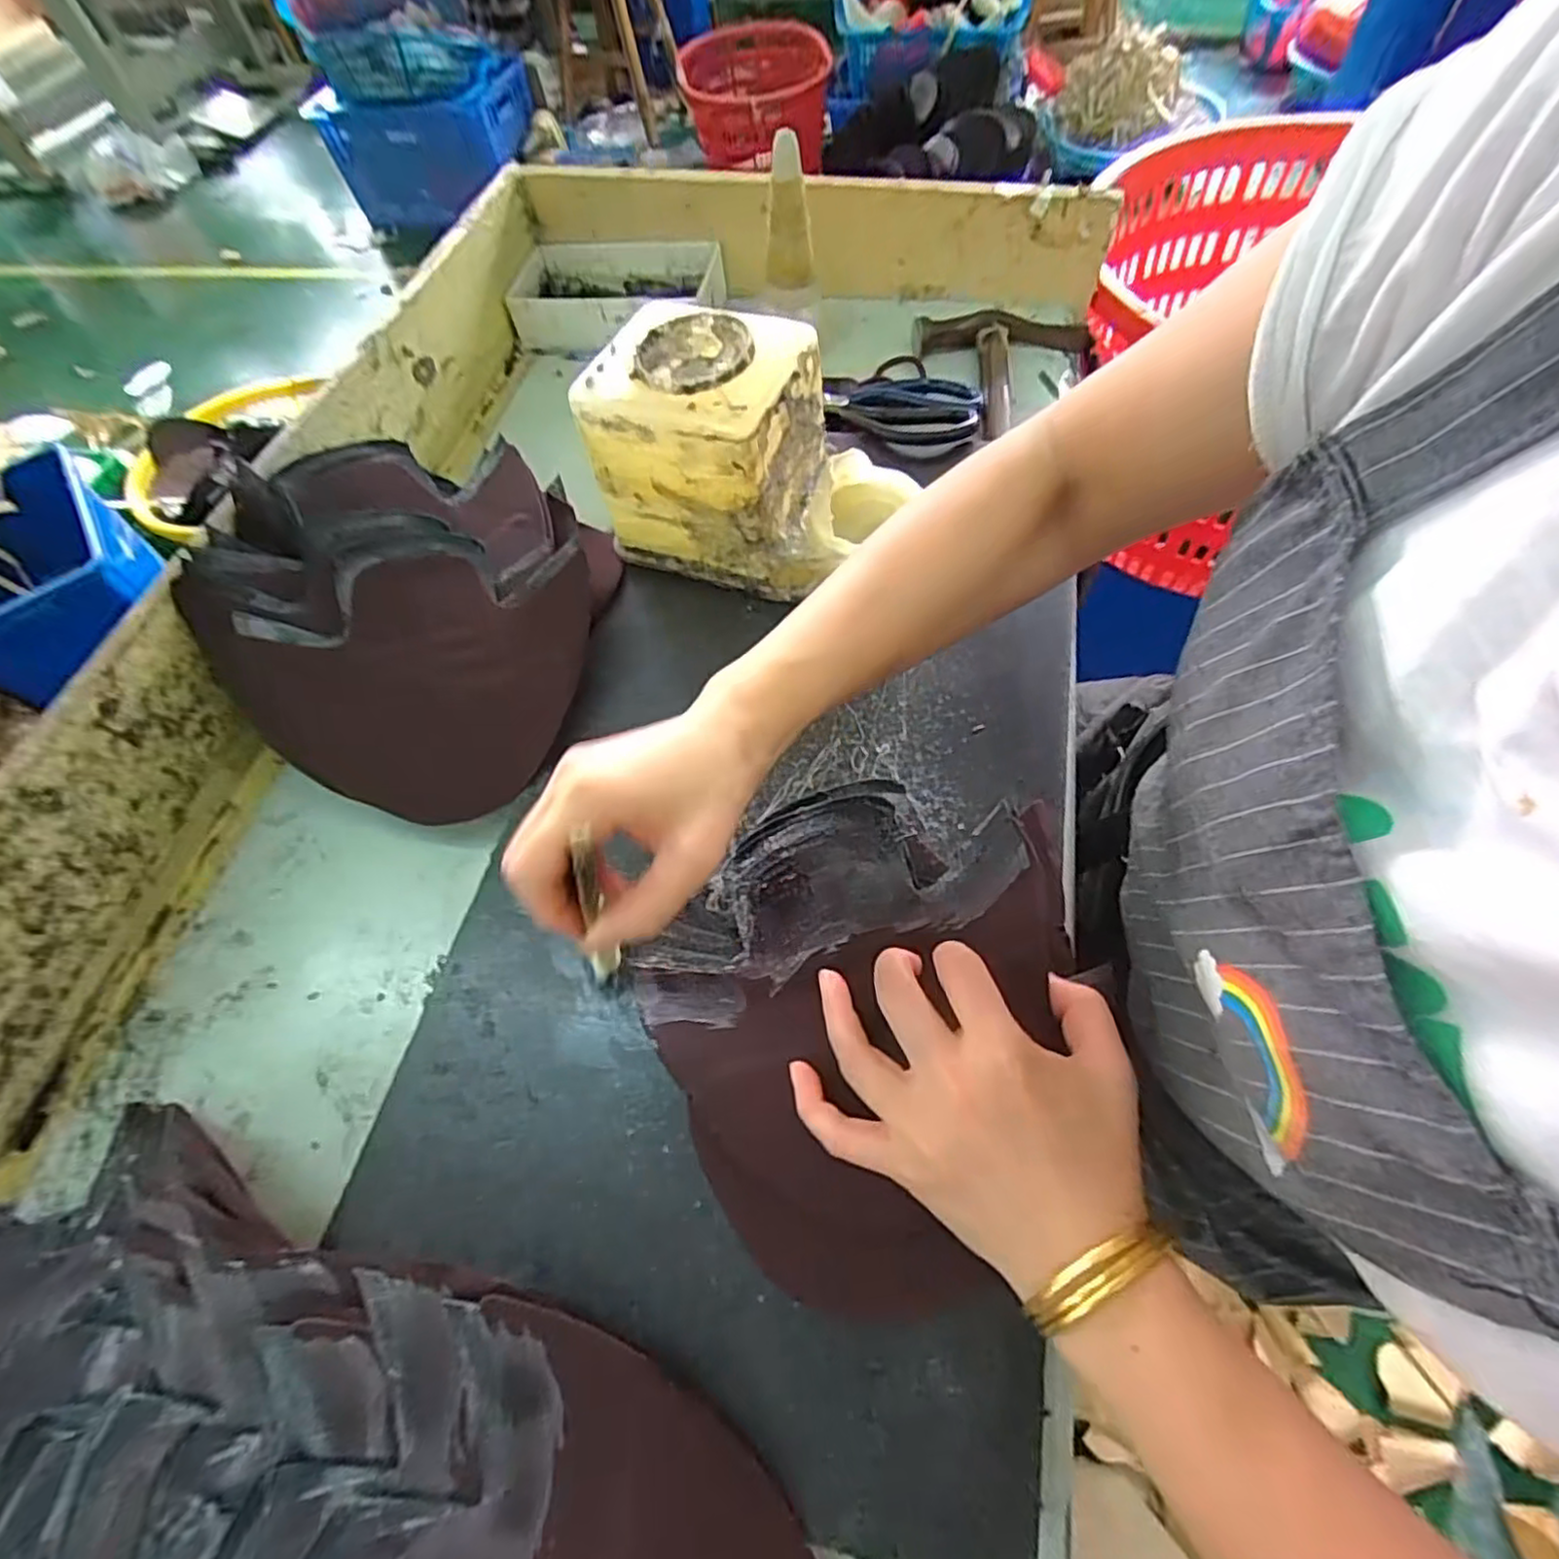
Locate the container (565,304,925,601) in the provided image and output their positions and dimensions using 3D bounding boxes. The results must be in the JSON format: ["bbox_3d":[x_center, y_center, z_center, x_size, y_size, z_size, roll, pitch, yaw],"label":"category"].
[{"bbox_3d":[-0.019,-0.200,0.427,0.165,0.116,0.101,20,64,15],"label":"container"}]

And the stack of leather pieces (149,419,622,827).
[{"bbox_3d":[-0.225,-0.116,0.427,0.240,0.097,0.267,-20,61,-7],"label":"stack of leather pieces"}]

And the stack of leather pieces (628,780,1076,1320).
[{"bbox_3d":[0.030,0.102,0.319,0.190,0.023,0.224,6,65,9],"label":"stack of leather pieces"}]

